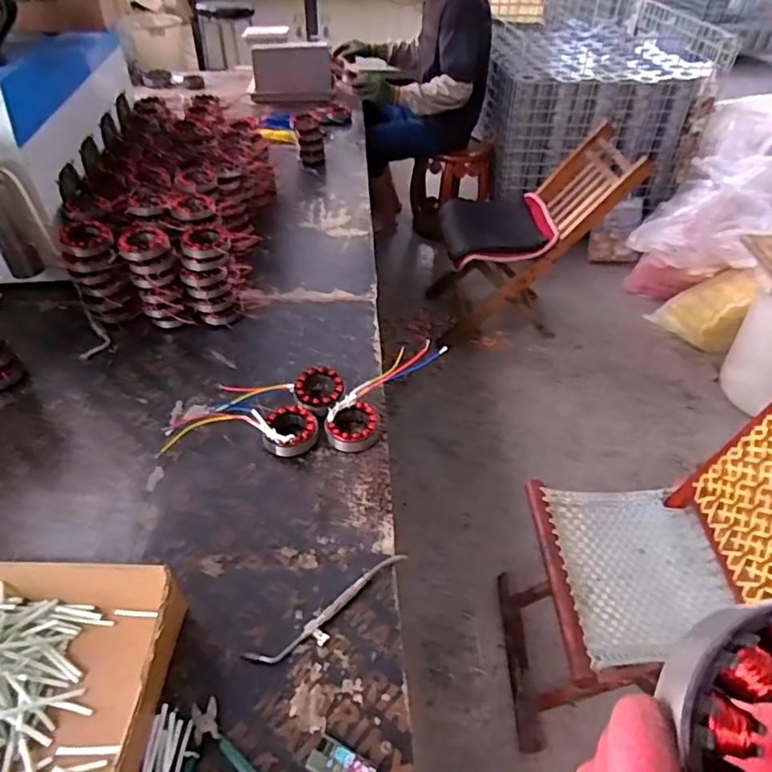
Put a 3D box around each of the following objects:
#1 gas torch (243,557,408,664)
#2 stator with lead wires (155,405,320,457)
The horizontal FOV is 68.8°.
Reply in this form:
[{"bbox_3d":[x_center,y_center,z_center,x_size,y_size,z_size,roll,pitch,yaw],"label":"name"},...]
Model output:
[{"bbox_3d":[-0.060,0.281,0.708,0.233,0.011,0.045,-26,49,-27],"label":"gas torch"},{"bbox_3d":[-0.236,0.067,0.918,0.250,0.046,0.104,3,43,2],"label":"stator with lead wires"}]

